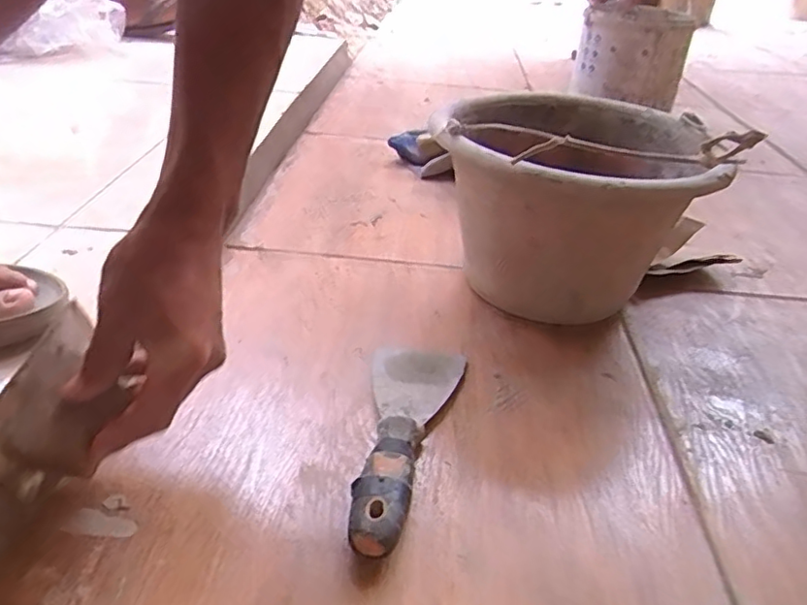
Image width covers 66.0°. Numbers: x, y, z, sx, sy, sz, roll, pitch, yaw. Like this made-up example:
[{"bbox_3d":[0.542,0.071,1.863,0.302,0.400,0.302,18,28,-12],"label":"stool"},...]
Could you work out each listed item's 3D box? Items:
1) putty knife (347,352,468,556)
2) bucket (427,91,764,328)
[{"bbox_3d":[-0.001,0.085,0.424,0.063,0.029,0.207,8,33,6],"label":"putty knife"},{"bbox_3d":[0.163,-0.089,0.577,0.222,0.181,0.255,23,37,26],"label":"bucket"}]

